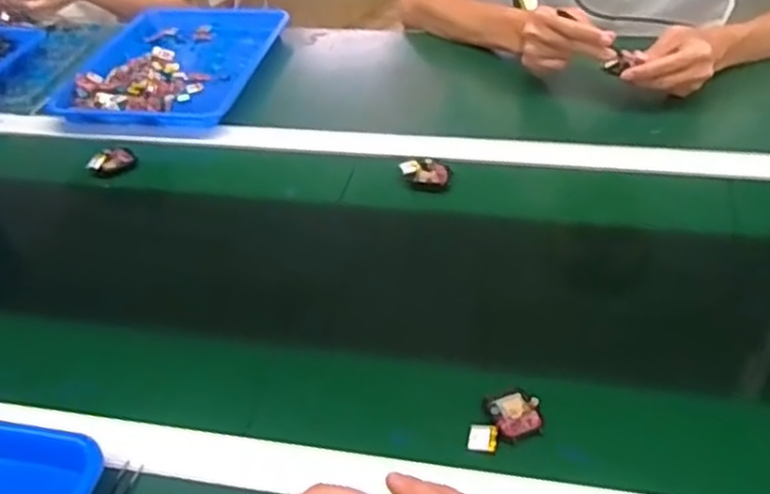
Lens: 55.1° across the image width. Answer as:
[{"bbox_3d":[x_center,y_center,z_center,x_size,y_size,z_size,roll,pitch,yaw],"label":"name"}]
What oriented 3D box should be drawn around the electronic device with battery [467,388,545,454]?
[{"bbox_3d":[0.096,0.134,0.579,0.054,0.013,0.059,5,42,10],"label":"electronic device with battery"}]

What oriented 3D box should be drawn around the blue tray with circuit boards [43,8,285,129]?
[{"bbox_3d":[-0.283,-0.263,1.022,0.245,0.025,0.322,4,42,10],"label":"blue tray with circuit boards"}]

